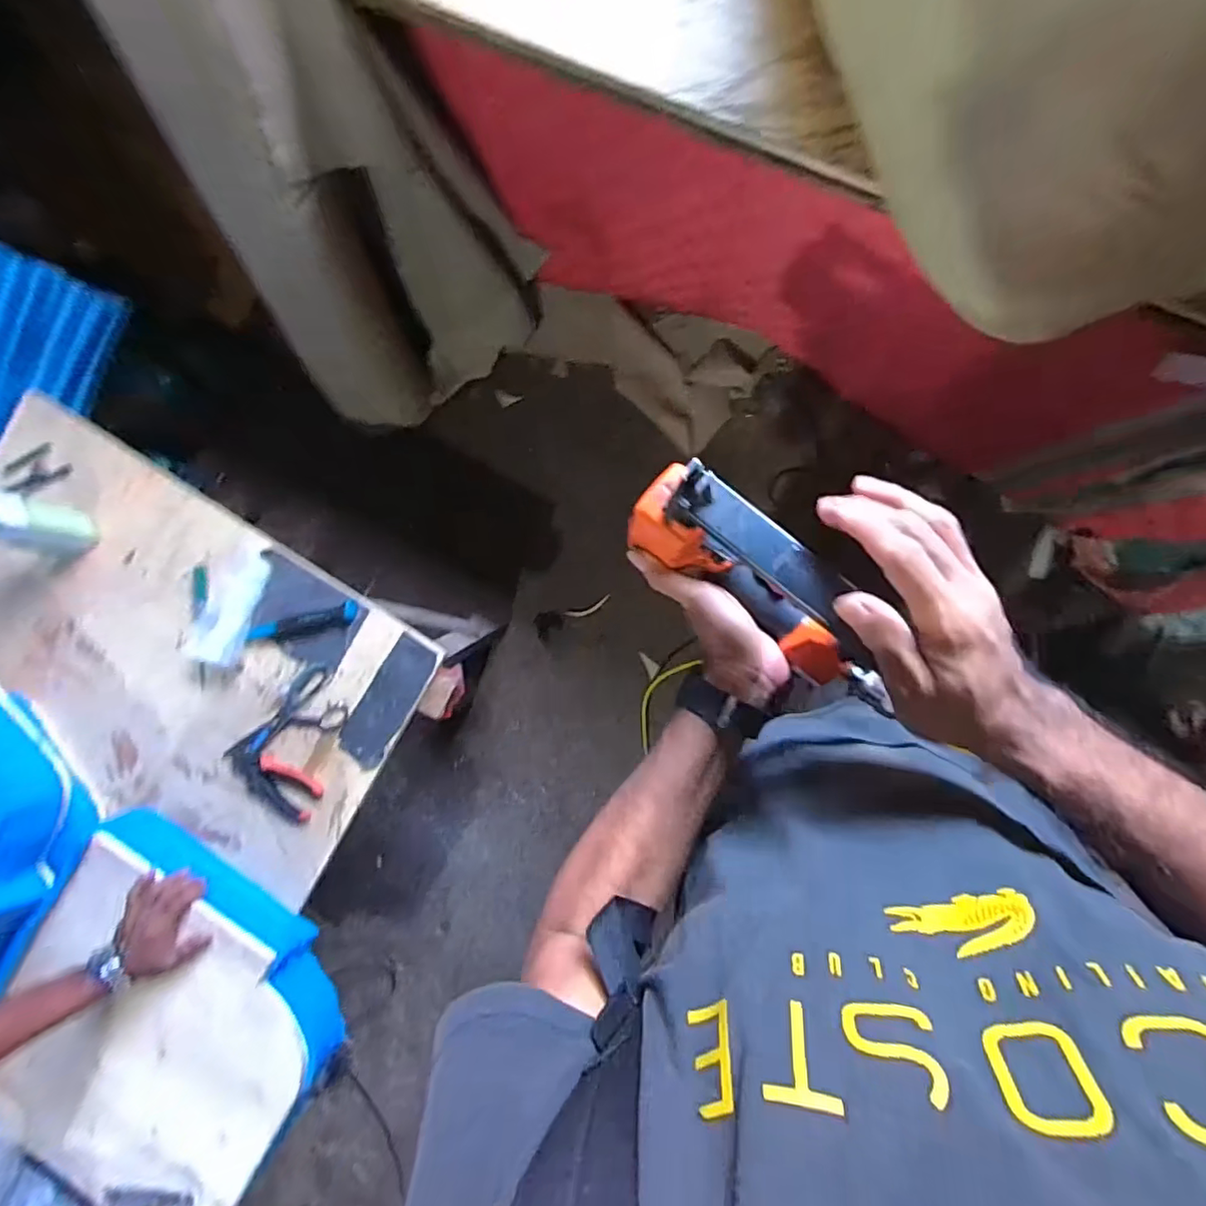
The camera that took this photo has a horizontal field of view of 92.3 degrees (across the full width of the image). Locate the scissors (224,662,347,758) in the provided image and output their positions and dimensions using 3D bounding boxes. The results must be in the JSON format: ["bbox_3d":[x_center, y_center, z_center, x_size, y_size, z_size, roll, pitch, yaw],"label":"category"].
[{"bbox_3d":[-0.558,0.187,1.002,0.238,0.020,0.116,-18,86,7],"label":"scissors"}]

